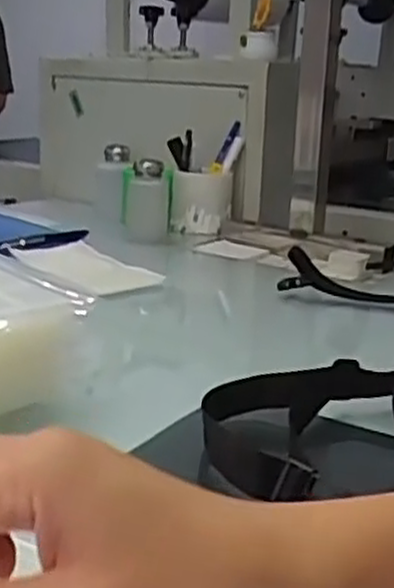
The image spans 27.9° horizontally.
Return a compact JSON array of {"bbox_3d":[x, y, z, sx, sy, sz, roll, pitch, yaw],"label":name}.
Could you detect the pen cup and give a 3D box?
[{"bbox_3d":[0.006,-0.165,1.206,0.110,0.154,0.102,2,16,-1],"label":"pen cup"}]

